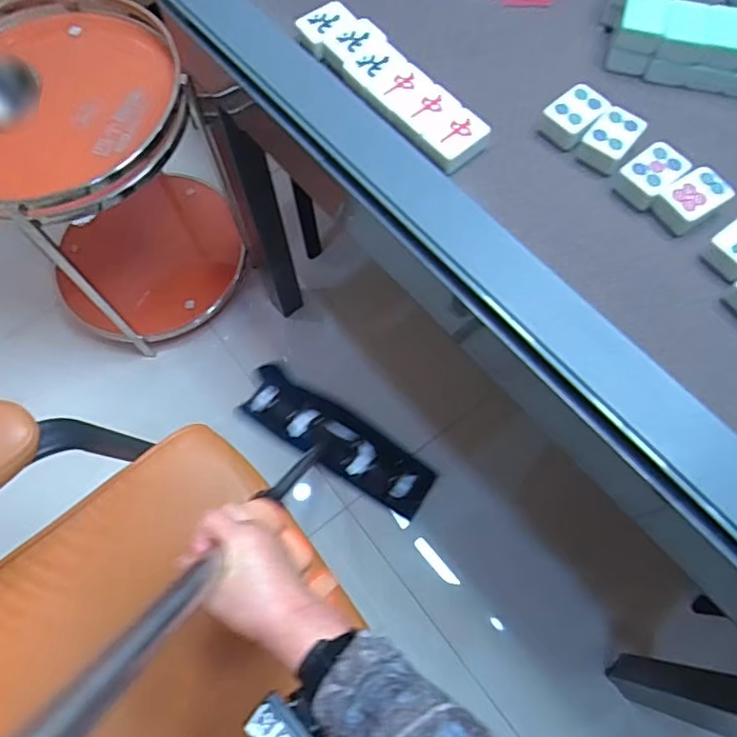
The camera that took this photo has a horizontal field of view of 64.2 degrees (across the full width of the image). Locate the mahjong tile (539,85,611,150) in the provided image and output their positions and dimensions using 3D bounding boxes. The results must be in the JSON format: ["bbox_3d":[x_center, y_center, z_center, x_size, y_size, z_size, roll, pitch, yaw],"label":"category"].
[{"bbox_3d":[0.201,-0.247,0.579,0.054,0.028,0.046,-43,76,-14],"label":"mahjong tile"}]

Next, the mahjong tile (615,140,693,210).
[{"bbox_3d":[0.266,-0.183,0.550,0.058,0.025,0.042,-38,75,-12],"label":"mahjong tile"}]

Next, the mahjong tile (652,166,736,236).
[{"bbox_3d":[0.297,-0.154,0.541,0.058,0.029,0.042,-31,73,-11],"label":"mahjong tile"}]

